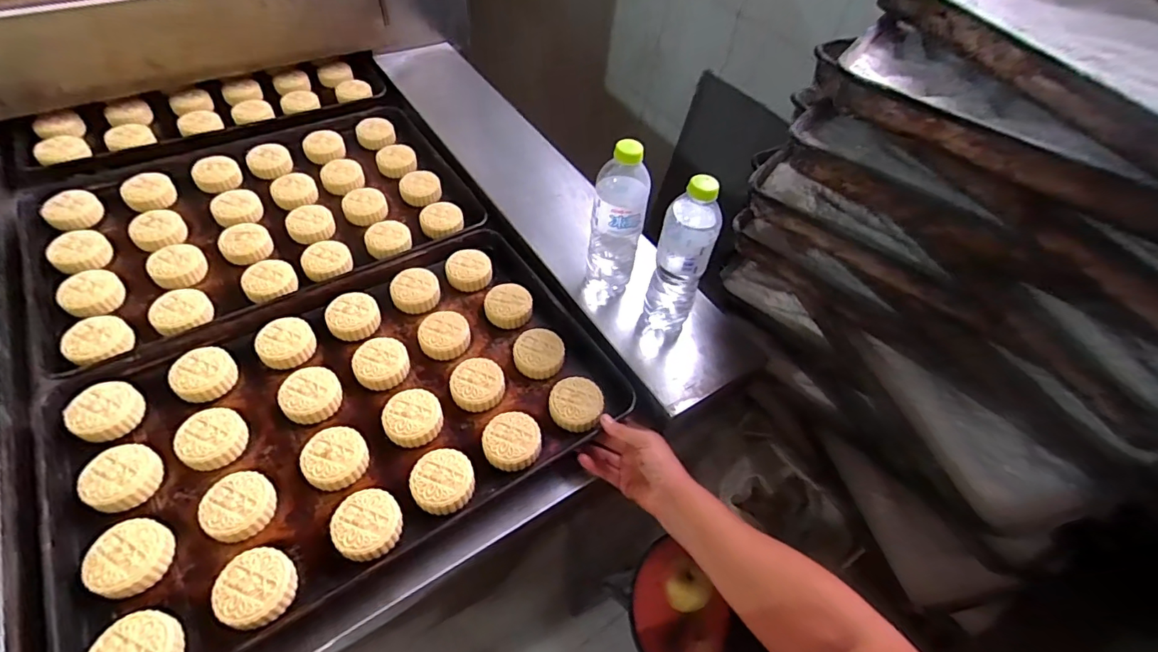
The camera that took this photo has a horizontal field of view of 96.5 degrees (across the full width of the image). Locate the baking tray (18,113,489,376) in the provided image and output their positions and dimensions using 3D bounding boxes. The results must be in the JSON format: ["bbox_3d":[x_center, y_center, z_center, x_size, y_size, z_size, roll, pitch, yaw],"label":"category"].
[{"bbox_3d":[-0.511,-0.193,0.833,0.592,0.041,0.426,-26,59,-24],"label":"baking tray"}]

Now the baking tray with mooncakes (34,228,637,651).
[{"bbox_3d":[-0.279,0.091,0.634,0.583,0.039,0.405,-27,59,-24],"label":"baking tray with mooncakes"}]

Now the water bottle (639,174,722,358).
[{"bbox_3d":[0.121,-0.059,0.636,0.065,0.250,0.064,-13,54,-16],"label":"water bottle"}]

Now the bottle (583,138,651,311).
[{"bbox_3d":[0.048,-0.126,0.669,0.066,0.237,0.061,12,52,3],"label":"bottle"}]

